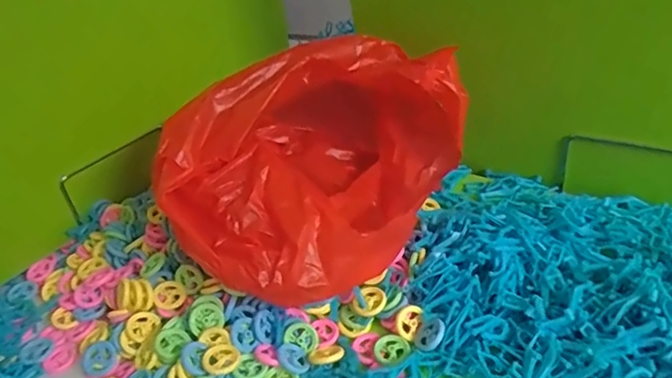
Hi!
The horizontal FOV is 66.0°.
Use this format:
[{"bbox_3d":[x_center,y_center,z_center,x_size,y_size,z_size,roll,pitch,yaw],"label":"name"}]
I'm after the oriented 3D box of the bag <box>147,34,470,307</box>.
[{"bbox_3d":[-0.029,-0.032,0.487,0.232,0.137,0.272,19,42,35],"label":"bag"}]

